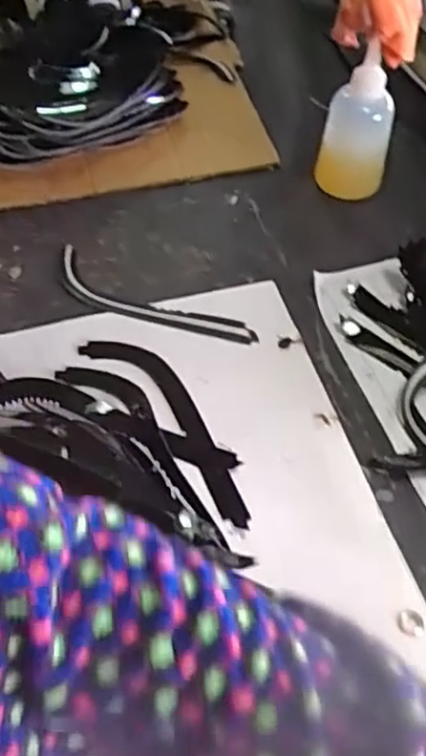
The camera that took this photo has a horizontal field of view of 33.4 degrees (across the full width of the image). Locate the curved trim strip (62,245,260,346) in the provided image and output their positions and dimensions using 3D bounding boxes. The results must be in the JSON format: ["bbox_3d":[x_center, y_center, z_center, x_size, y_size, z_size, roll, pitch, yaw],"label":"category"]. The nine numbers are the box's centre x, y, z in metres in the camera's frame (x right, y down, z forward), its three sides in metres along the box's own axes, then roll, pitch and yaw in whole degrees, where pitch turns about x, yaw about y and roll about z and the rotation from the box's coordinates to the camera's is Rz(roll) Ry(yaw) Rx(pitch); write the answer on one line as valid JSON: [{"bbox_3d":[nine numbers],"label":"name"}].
[{"bbox_3d":[-0.063,-0.066,0.604,0.206,0.010,0.050,28,56,21],"label":"curved trim strip"}]

